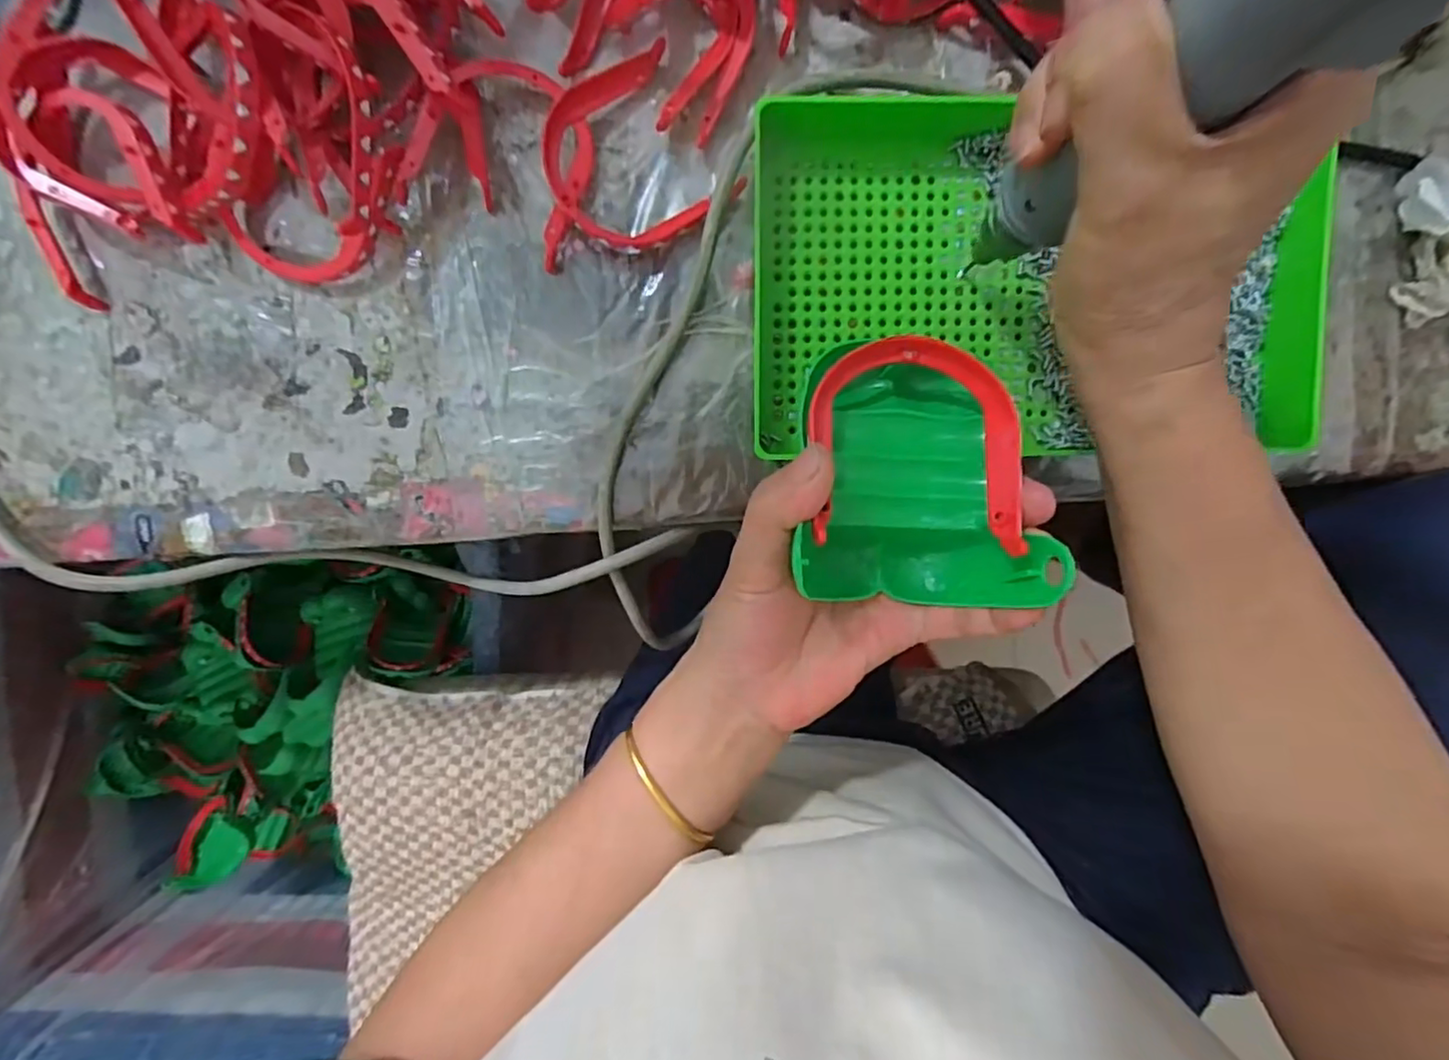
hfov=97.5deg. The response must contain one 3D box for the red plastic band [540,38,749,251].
[{"bbox_3d":[-0.042,-0.168,0.287,0.076,0.019,0.072,-30,96,2],"label":"red plastic band"}]

